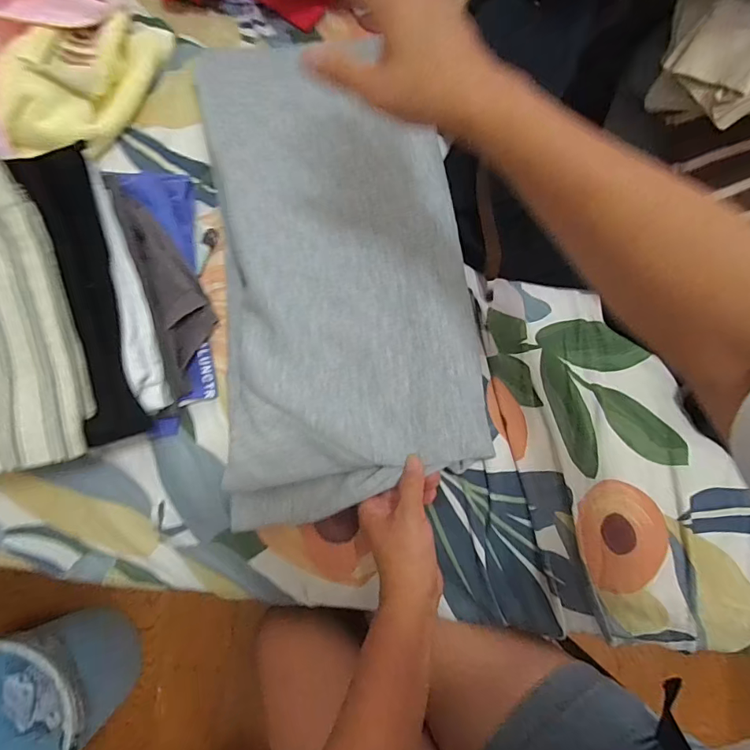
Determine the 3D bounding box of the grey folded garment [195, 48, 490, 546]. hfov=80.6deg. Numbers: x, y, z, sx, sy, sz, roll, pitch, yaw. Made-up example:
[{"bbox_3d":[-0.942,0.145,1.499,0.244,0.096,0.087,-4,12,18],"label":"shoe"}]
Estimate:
[{"bbox_3d":[-0.038,-0.126,0.447,0.242,0.041,0.503,-6,78,-3],"label":"grey folded garment"}]

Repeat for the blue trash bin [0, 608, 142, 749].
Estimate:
[{"bbox_3d":[-0.552,0.534,0.738,0.242,0.258,0.244,-33,81,-8],"label":"blue trash bin"}]

